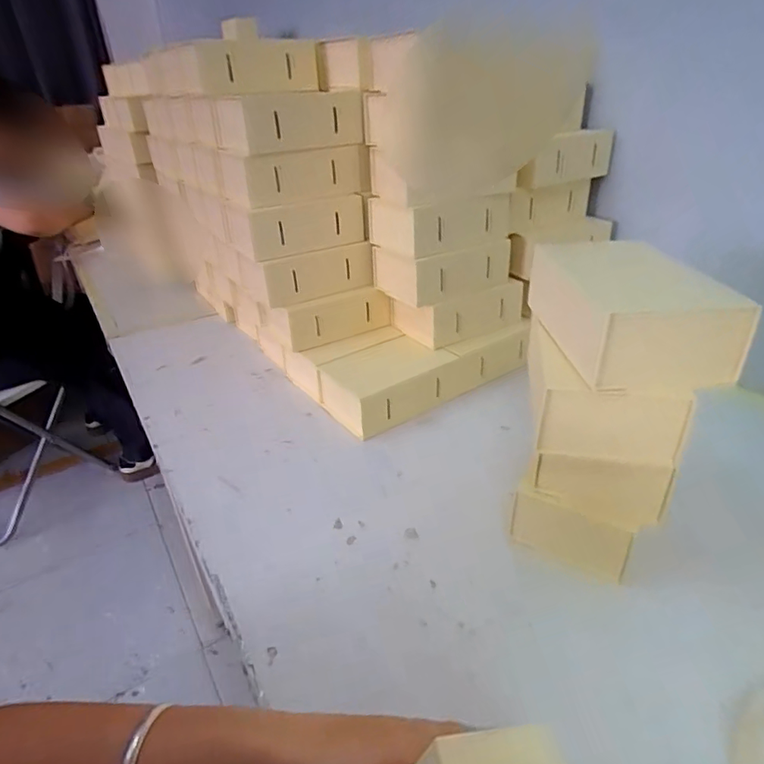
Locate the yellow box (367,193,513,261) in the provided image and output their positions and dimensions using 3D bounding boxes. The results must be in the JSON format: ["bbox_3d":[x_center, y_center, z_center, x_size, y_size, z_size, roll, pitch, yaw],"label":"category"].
[{"bbox_3d":[0.077,-0.223,0.696,0.160,0.061,0.111,-20,35,-27],"label":"yellow box"}]

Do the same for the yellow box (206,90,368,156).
[{"bbox_3d":[-0.125,-0.347,0.681,0.175,0.059,0.151,-17,34,-23],"label":"yellow box"}]

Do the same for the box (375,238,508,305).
[{"bbox_3d":[0.079,-0.160,0.705,0.160,0.059,0.107,-20,35,-27],"label":"box"}]

